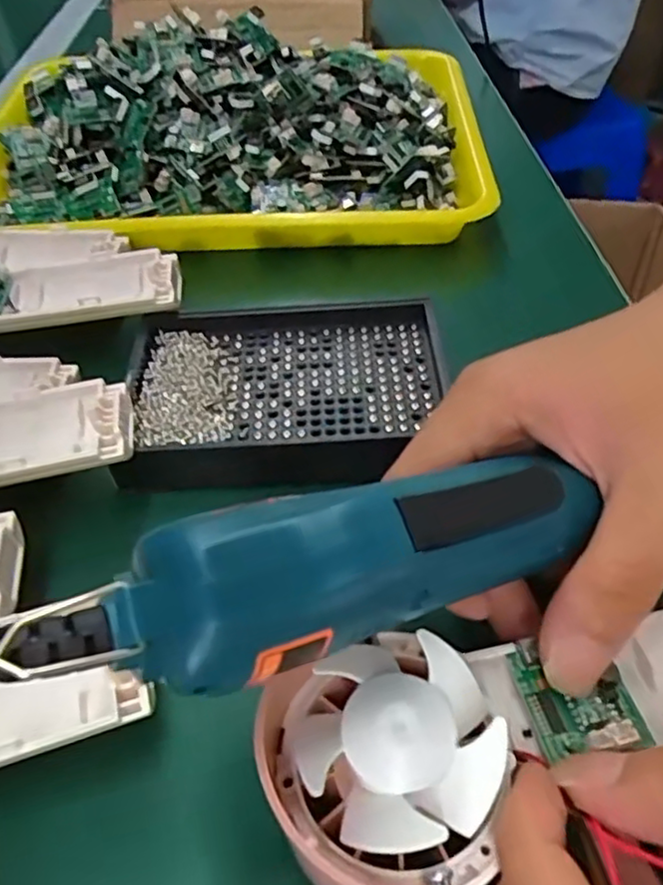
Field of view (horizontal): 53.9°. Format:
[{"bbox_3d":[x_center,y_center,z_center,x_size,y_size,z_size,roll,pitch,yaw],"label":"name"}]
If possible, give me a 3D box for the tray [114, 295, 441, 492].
[{"bbox_3d":[-0.019,-0.020,0.281,0.136,0.021,0.097,-5,47,-2],"label":"tray"}]

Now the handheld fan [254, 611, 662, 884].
[{"bbox_3d":[0.070,0.070,0.169,0.170,0.030,0.054,-5,46,-16],"label":"handheld fan"}]

